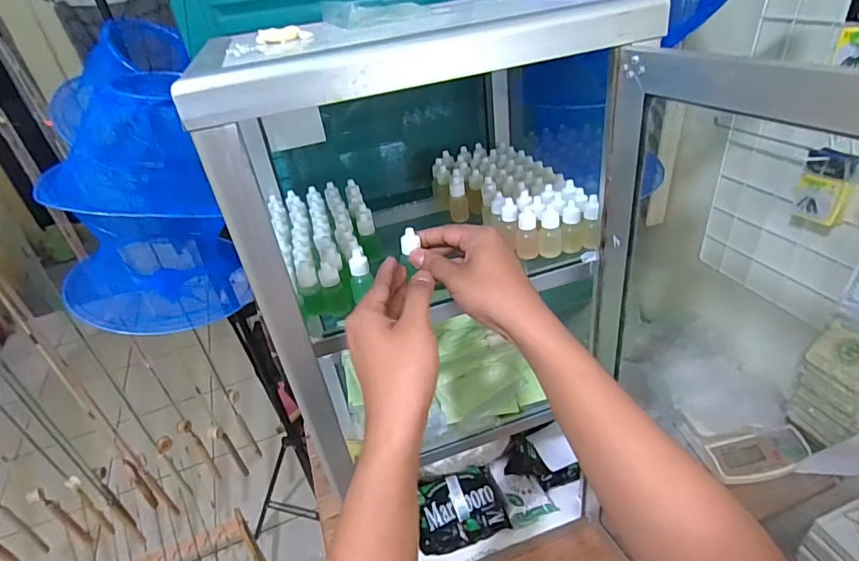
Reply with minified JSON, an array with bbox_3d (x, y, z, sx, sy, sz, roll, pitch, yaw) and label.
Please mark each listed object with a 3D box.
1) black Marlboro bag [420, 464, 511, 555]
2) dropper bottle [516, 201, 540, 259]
[{"bbox_3d":[0.044,0.325,0.699,0.125,0.061,0.086,-13,35,-9],"label":"black Marlboro bag"},{"bbox_3d":[0.105,-0.053,0.514,0.023,0.051,0.029,0,36,10],"label":"dropper bottle"}]

